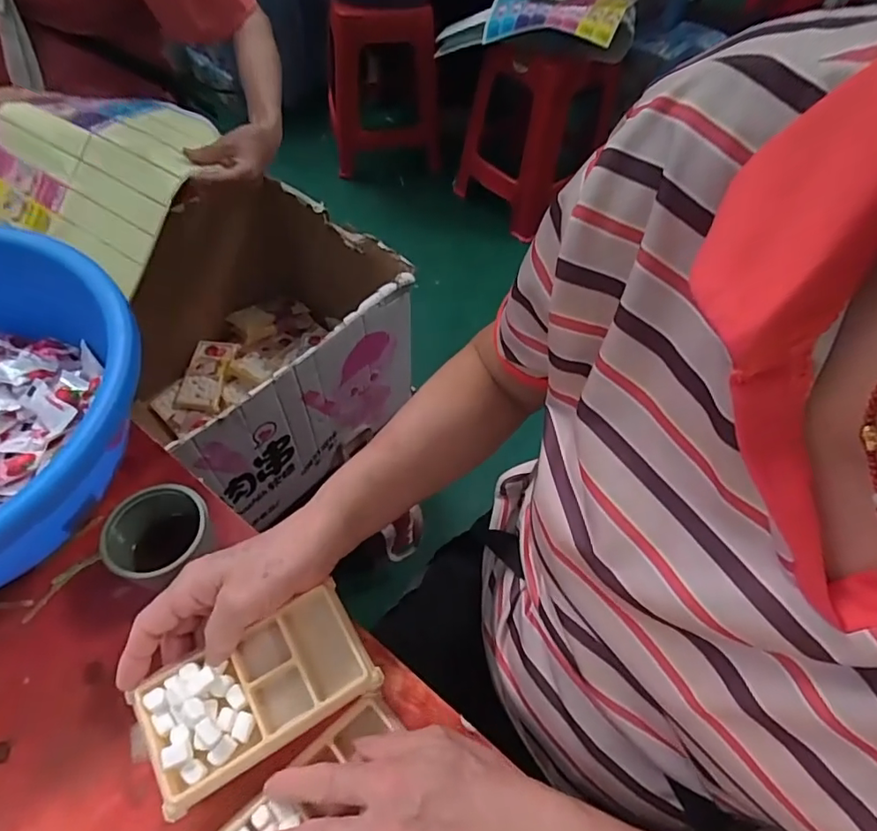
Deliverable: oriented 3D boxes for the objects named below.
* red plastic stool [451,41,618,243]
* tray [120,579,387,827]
[{"bbox_3d":[0.284,-0.837,1.578,0.300,0.448,0.298,39,62,20],"label":"red plastic stool"},{"bbox_3d":[-0.113,0.169,0.340,0.134,0.021,0.071,-24,61,-21],"label":"tray"}]

